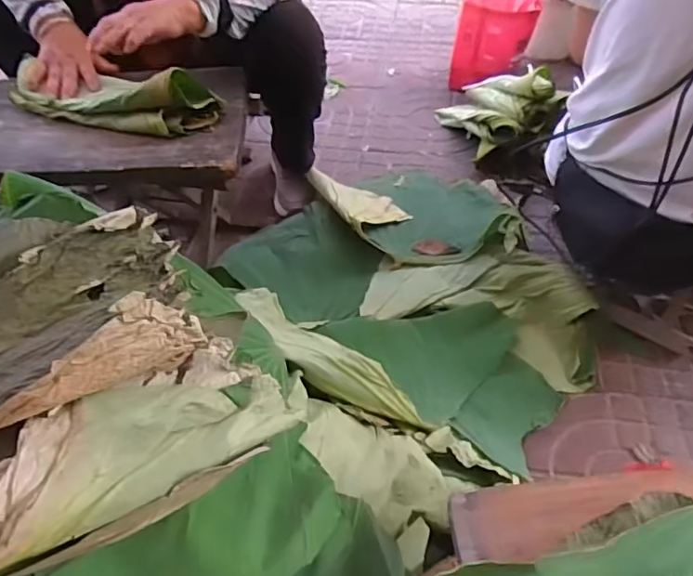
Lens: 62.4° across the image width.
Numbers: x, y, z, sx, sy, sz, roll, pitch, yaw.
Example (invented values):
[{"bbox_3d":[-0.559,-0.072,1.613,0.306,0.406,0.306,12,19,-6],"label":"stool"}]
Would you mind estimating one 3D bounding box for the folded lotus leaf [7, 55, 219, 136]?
[{"bbox_3d":[-0.356,-0.303,0.848,0.338,0.078,0.114,18,50,16],"label":"folded lotus leaf"}]

